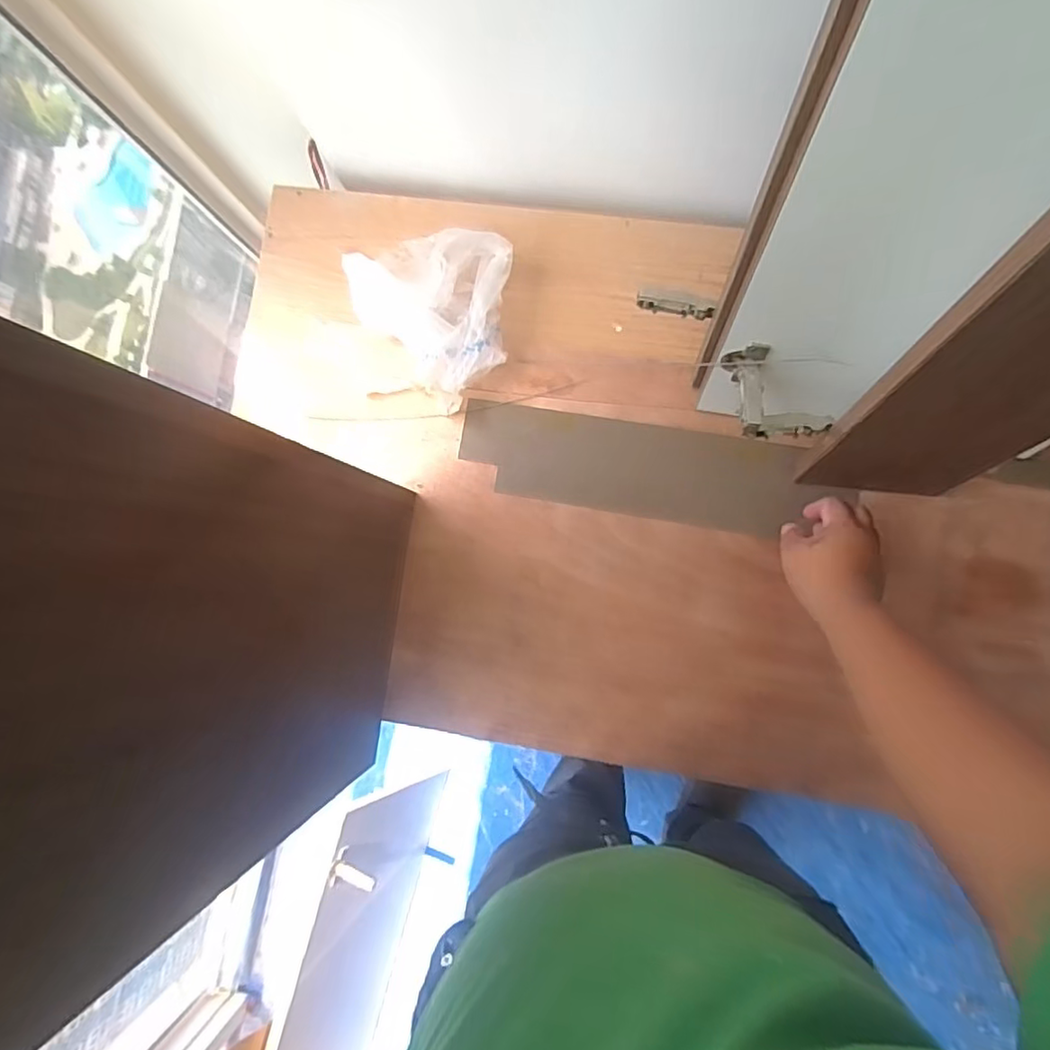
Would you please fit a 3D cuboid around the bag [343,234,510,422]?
[{"bbox_3d":[-0.095,-0.253,0.671,0.192,0.094,0.182,44,91,7],"label":"bag"}]

